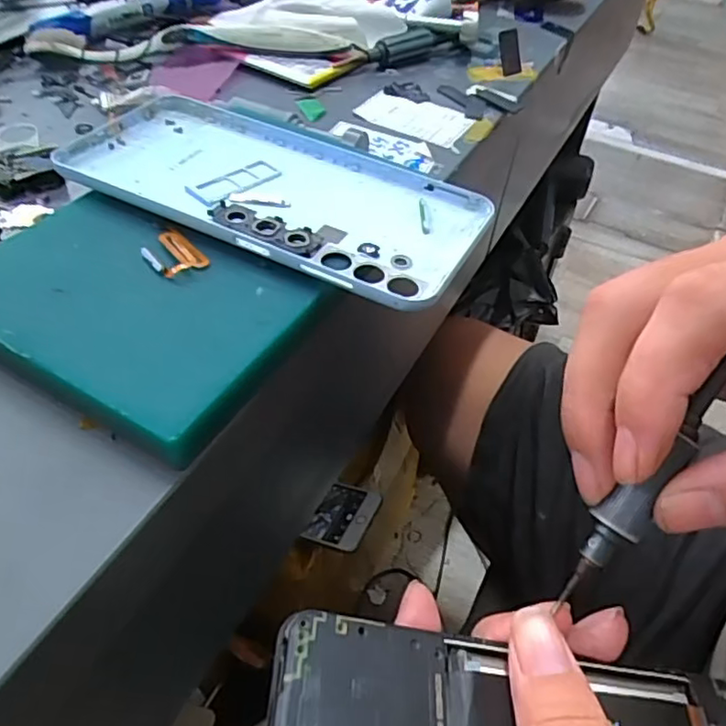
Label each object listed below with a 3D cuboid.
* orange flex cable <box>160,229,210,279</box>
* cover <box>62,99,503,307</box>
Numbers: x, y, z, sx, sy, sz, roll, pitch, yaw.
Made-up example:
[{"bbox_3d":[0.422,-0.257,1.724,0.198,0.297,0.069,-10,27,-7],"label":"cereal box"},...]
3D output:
[{"bbox_3d":[-0.065,-0.040,0.218,0.015,0.004,0.023,-18,51,-20],"label":"orange flex cable"},{"bbox_3d":[-0.037,-0.069,0.244,0.168,0.008,0.077,23,49,16],"label":"cover"}]

